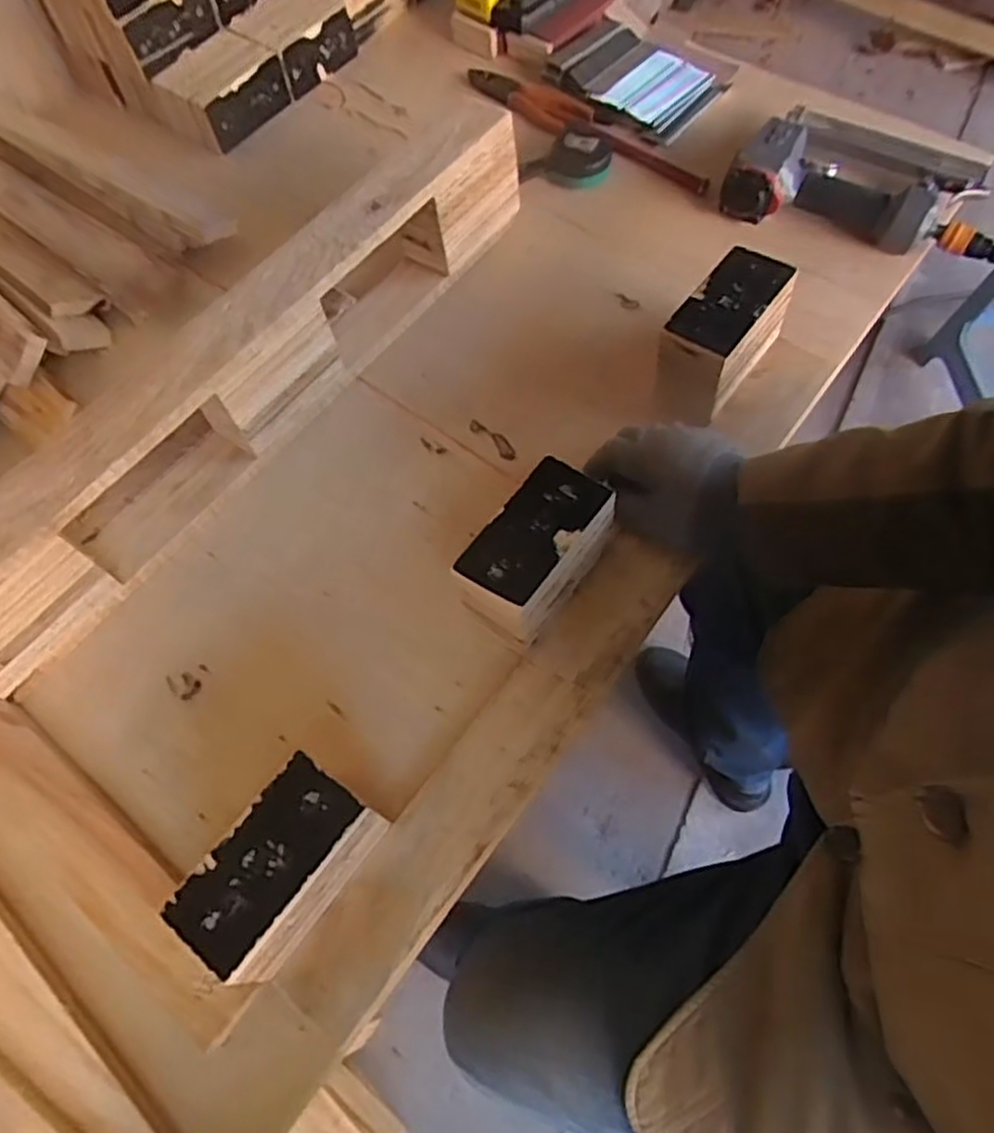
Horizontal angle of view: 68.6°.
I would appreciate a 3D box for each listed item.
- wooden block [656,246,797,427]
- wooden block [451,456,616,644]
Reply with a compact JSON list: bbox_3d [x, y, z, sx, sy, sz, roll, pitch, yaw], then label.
[{"bbox_3d":[0.196,-0.200,0.635,0.067,0.075,0.132,32,70,19],"label":"wooden block"},{"bbox_3d":[0.030,-0.011,0.530,0.070,0.055,0.122,32,70,19],"label":"wooden block"}]

